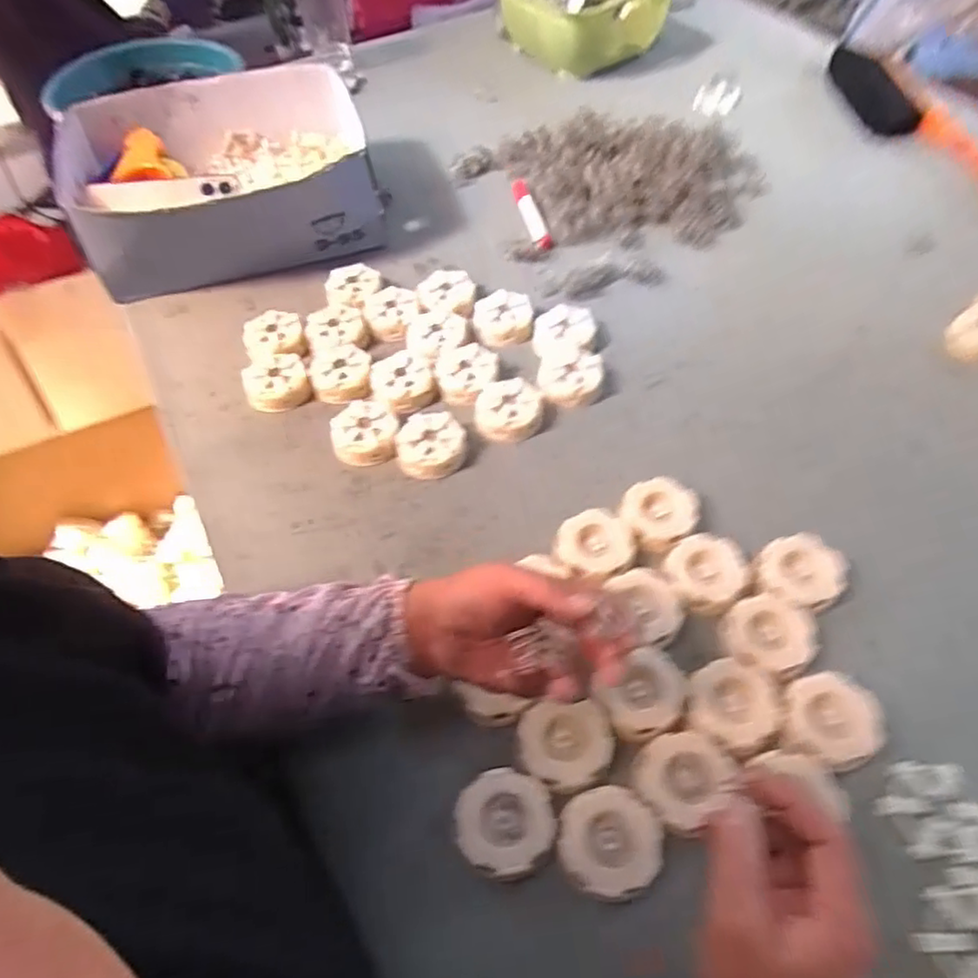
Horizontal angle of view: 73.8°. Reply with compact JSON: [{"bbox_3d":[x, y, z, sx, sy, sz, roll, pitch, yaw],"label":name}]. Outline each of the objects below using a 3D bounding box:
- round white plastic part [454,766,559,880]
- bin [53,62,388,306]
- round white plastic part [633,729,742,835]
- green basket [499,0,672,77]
[{"bbox_3d":[0.010,0.220,0.425,0.062,0.028,0.061,0,54,0],"label":"round white plastic part"},{"bbox_3d":[-0.313,-0.384,0.794,0.324,0.110,0.296,-15,56,-10],"label":"bin"},{"bbox_3d":[0.130,0.185,0.427,0.063,0.013,0.054,-35,61,-22],"label":"round white plastic part"},{"bbox_3d":[0.142,-0.802,1.085,0.256,0.107,0.263,-21,57,-14],"label":"green basket"}]

